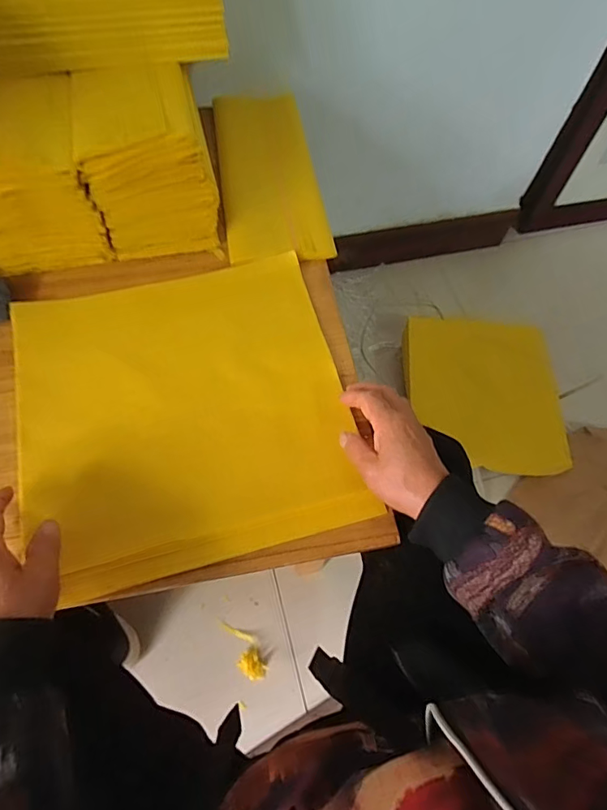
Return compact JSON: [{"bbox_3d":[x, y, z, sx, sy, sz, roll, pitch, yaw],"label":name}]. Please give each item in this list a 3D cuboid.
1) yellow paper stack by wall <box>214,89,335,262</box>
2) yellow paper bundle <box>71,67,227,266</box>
[{"bbox_3d":[-0.046,-0.310,0.610,0.125,0.019,0.300,-7,65,-6],"label":"yellow paper stack by wall"},{"bbox_3d":[-0.181,-0.295,0.525,0.129,0.121,0.188,-13,66,-9],"label":"yellow paper bundle"}]

